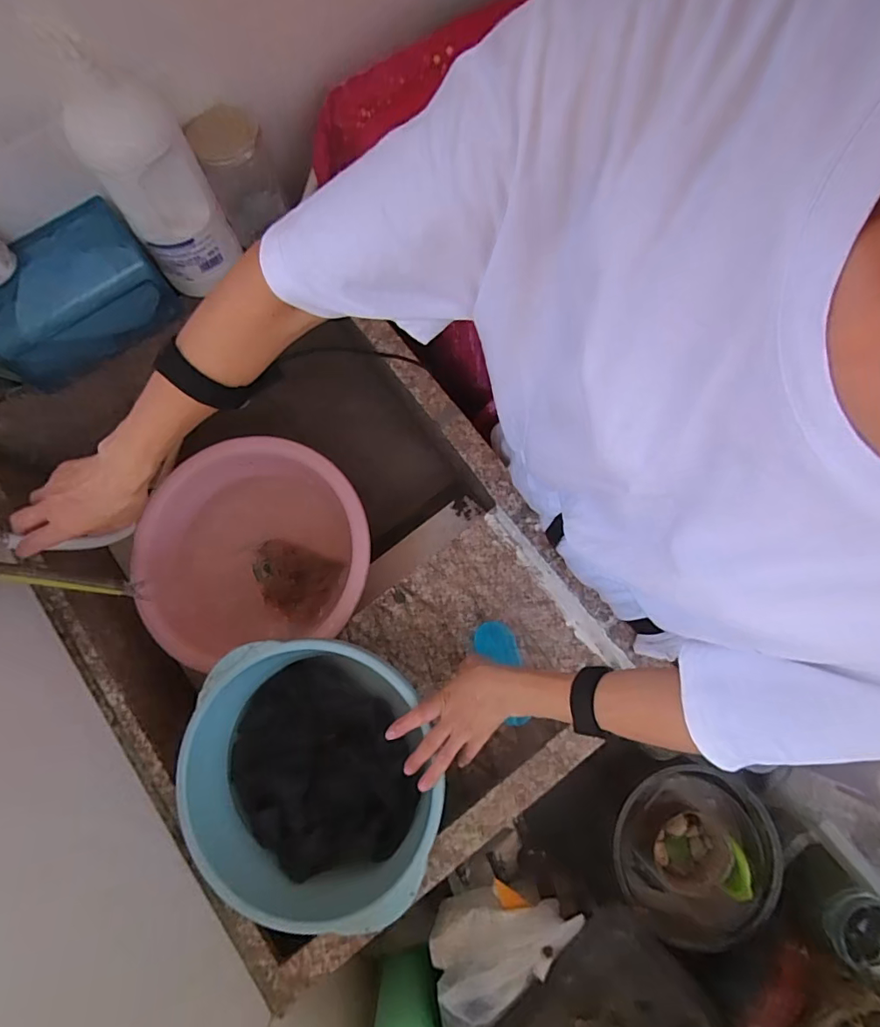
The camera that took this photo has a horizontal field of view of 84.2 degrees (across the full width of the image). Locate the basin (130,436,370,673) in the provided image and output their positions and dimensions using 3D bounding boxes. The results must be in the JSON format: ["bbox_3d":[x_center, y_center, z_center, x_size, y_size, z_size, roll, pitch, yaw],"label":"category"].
[{"bbox_3d":[-0.272,0.048,0.745,0.316,0.103,0.295,0,77,0],"label":"basin"}]

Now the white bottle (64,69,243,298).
[{"bbox_3d":[-0.329,-0.381,0.582,0.112,0.217,0.072,-38,80,-8],"label":"white bottle"}]

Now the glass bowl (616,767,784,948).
[{"bbox_3d":[0.358,0.468,0.678,0.199,0.097,0.222,43,80,9],"label":"glass bowl"}]

